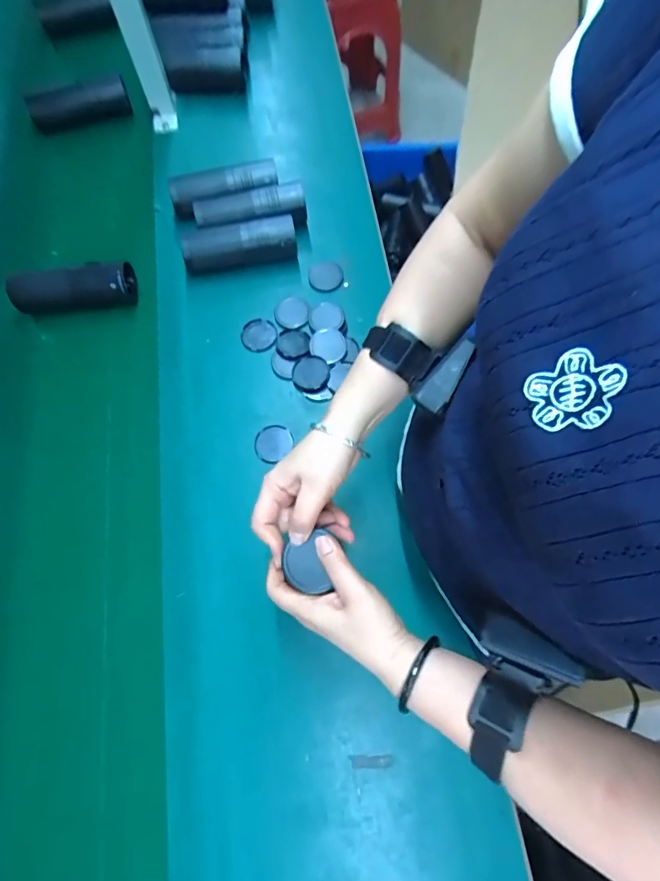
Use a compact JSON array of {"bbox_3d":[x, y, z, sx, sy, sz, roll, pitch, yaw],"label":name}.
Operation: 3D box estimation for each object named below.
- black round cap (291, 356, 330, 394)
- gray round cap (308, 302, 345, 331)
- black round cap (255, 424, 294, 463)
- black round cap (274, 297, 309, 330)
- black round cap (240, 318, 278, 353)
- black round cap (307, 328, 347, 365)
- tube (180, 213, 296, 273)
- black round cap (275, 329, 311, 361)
[{"bbox_3d":[-0.026,-0.090,0.600,0.050,0.011,0.052,0,70,1],"label":"black round cap"},{"bbox_3d":[-0.005,-0.174,0.630,0.048,0.013,0.047,0,70,1],"label":"gray round cap"},{"bbox_3d":[-0.074,0.002,0.577,0.051,0.007,0.046,-42,75,-13],"label":"black round cap"},{"bbox_3d":[-0.054,-0.182,0.637,0.047,0.007,0.050,0,70,1],"label":"black round cap"},{"bbox_3d":[-0.100,-0.147,0.627,0.049,0.013,0.054,-24,72,-7],"label":"black round cap"},{"bbox_3d":[-0.002,-0.130,0.615,0.048,0.014,0.045,0,70,1],"label":"black round cap"},{"bbox_3d":[-0.130,-0.279,0.656,0.163,0.049,0.044,-9,70,-2],"label":"tube"},{"bbox_3d":[-0.051,-0.133,0.618,0.047,0.008,0.052,-10,71,-3],"label":"black round cap"}]

